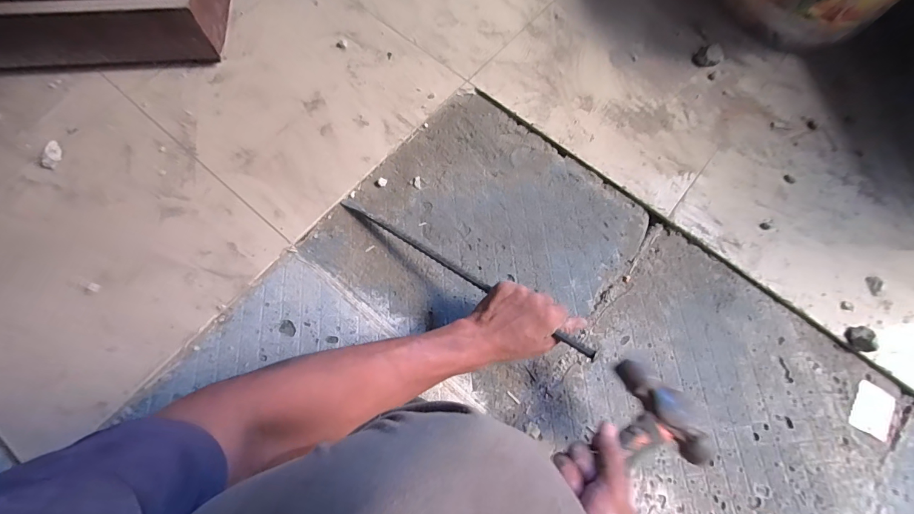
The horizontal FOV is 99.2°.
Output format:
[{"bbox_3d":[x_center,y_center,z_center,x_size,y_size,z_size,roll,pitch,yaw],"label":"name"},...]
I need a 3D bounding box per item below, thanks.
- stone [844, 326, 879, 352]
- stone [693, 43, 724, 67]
[{"bbox_3d":[0.563,0.114,0.541,0.035,0.018,0.035,-5,72,-4],"label":"stone"},{"bbox_3d":[0.442,-0.356,0.685,0.043,0.019,0.037,-9,73,-5],"label":"stone"}]

